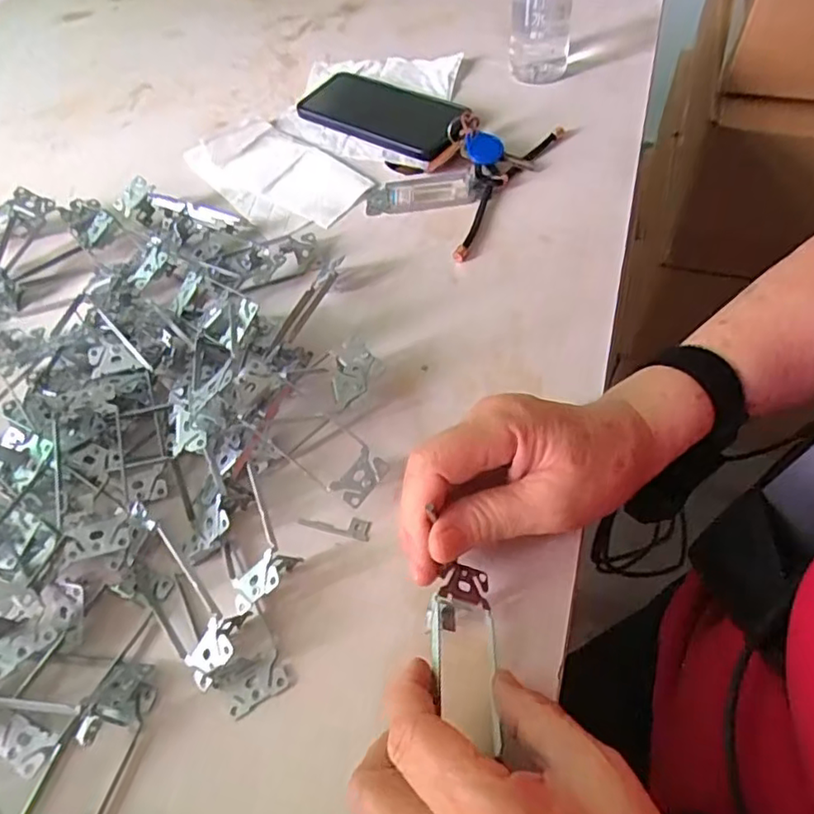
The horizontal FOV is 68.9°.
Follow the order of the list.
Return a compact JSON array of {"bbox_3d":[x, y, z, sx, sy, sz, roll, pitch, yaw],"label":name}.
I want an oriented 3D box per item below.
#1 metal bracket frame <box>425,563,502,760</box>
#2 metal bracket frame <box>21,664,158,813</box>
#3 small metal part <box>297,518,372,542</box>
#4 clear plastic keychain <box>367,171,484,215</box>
[{"bbox_3d":[0.025,0.115,0.288,0.039,0.023,0.082,27,50,-25],"label":"metal bracket frame"},{"bbox_3d":[-0.157,0.174,0.270,0.034,0.021,0.111,12,60,11],"label":"metal bracket frame"},{"bbox_3d":[-0.042,0.068,0.346,0.043,0.004,0.012,11,59,11],"label":"small metal part"},{"bbox_3d":[0.014,-0.187,0.510,0.097,0.009,0.036,-6,58,1],"label":"clear plastic keychain"}]

